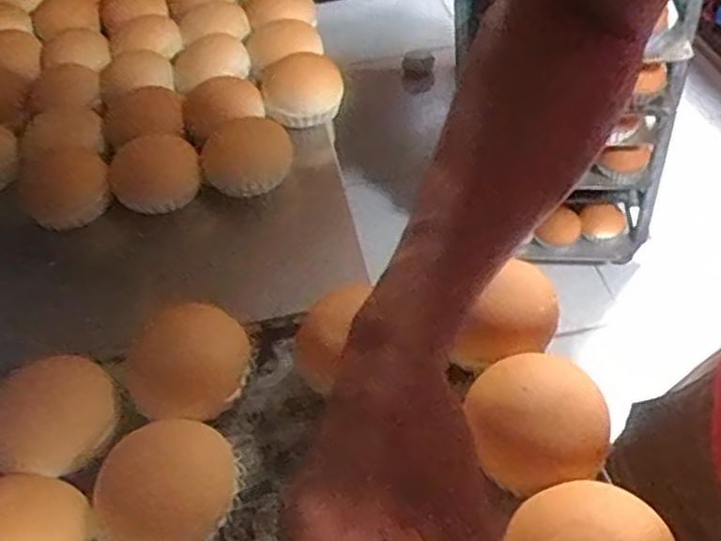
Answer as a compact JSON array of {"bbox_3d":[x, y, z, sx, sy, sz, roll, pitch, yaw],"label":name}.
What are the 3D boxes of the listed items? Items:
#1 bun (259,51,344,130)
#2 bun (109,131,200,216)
[{"bbox_3d":[-0.065,-0.205,0.818,0.092,0.045,0.093,-11,46,-3],"label":"bun"},{"bbox_3d":[-0.212,-0.098,0.740,0.081,0.053,0.081,-4,46,4],"label":"bun"}]

